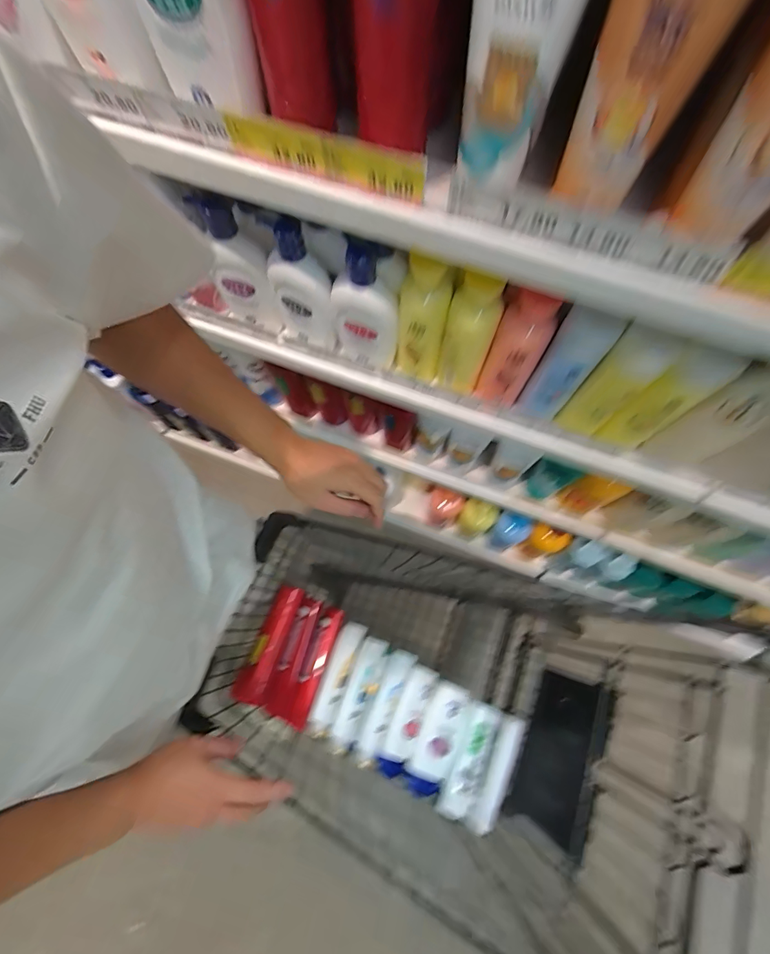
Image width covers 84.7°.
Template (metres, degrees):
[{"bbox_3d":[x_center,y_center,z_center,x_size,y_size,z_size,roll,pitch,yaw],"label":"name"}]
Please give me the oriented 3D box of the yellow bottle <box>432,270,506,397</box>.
[{"bbox_3d":[0.101,-0.175,0.520,0.061,0.211,0.034,15,72,6],"label":"yellow bottle"}]

